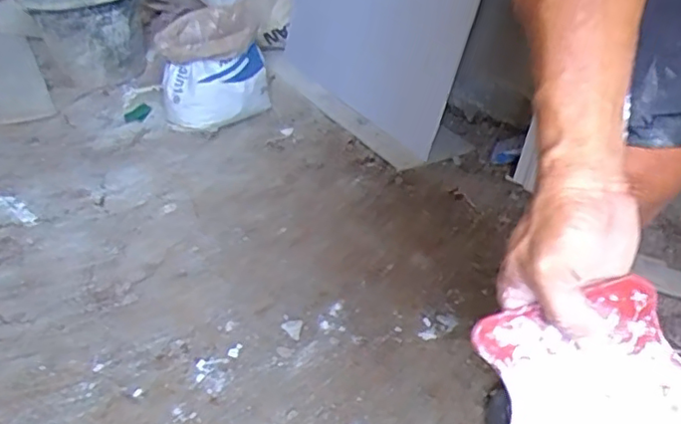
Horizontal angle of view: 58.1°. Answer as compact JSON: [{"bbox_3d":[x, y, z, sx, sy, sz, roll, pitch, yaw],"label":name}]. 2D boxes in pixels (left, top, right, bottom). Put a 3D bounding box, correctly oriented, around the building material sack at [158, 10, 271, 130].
[{"bbox_3d":[-0.308,-0.340,1.504,0.253,0.236,0.215,-6,35,-12],"label":"building material sack"}]

